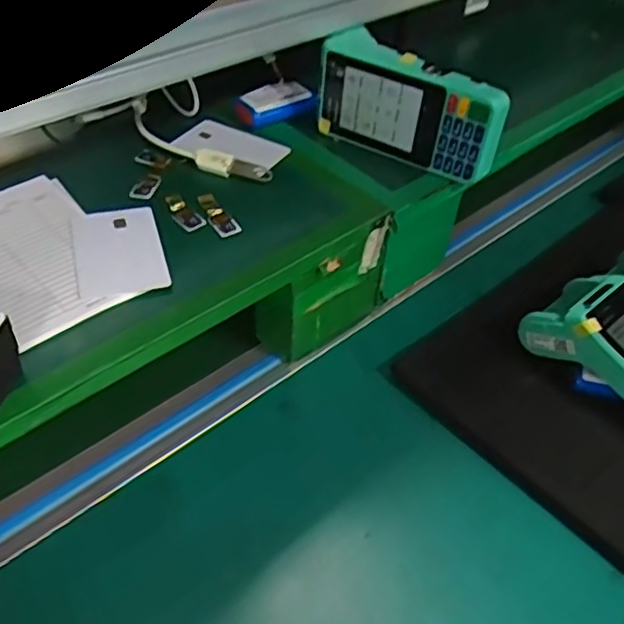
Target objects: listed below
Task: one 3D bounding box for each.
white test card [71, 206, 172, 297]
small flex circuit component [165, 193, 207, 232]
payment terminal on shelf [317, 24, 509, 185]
[{"bbox_3d":[-0.127,-0.043,0.419,0.054,0.004,0.086,-10,48,-16],"label":"white test card"},{"bbox_3d":[-0.092,-0.071,0.454,0.016,0.005,0.040,-30,56,-31],"label":"small flex circuit component"},{"bbox_3d":[0.077,-0.162,0.509,0.152,0.075,0.047,32,51,23],"label":"payment terminal on shelf"}]

